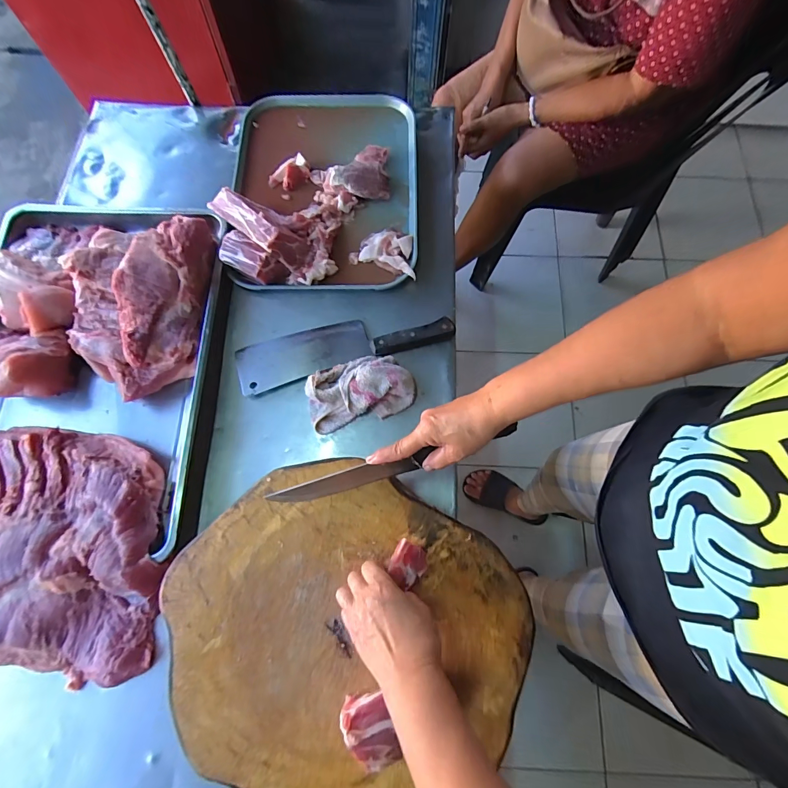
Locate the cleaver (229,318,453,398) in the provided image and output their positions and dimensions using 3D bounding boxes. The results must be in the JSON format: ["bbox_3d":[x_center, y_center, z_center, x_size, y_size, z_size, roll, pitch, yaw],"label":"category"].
[{"bbox_3d":[-0.085,-0.087,0.641,0.351,0.021,0.088,-16,74,-5],"label":"cleaver"}]

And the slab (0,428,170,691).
[{"bbox_3d":[-0.488,0.214,0.545,0.332,0.076,0.325,6,74,1],"label":"slab"}]

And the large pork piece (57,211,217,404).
[{"bbox_3d":[-0.421,-0.150,0.635,0.215,0.090,0.306,5,74,1],"label":"large pork piece"}]

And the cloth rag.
[{"bbox_3d":[-0.054,-0.009,0.611,0.165,0.041,0.098,-14,74,-4],"label":"cloth rag"}]

